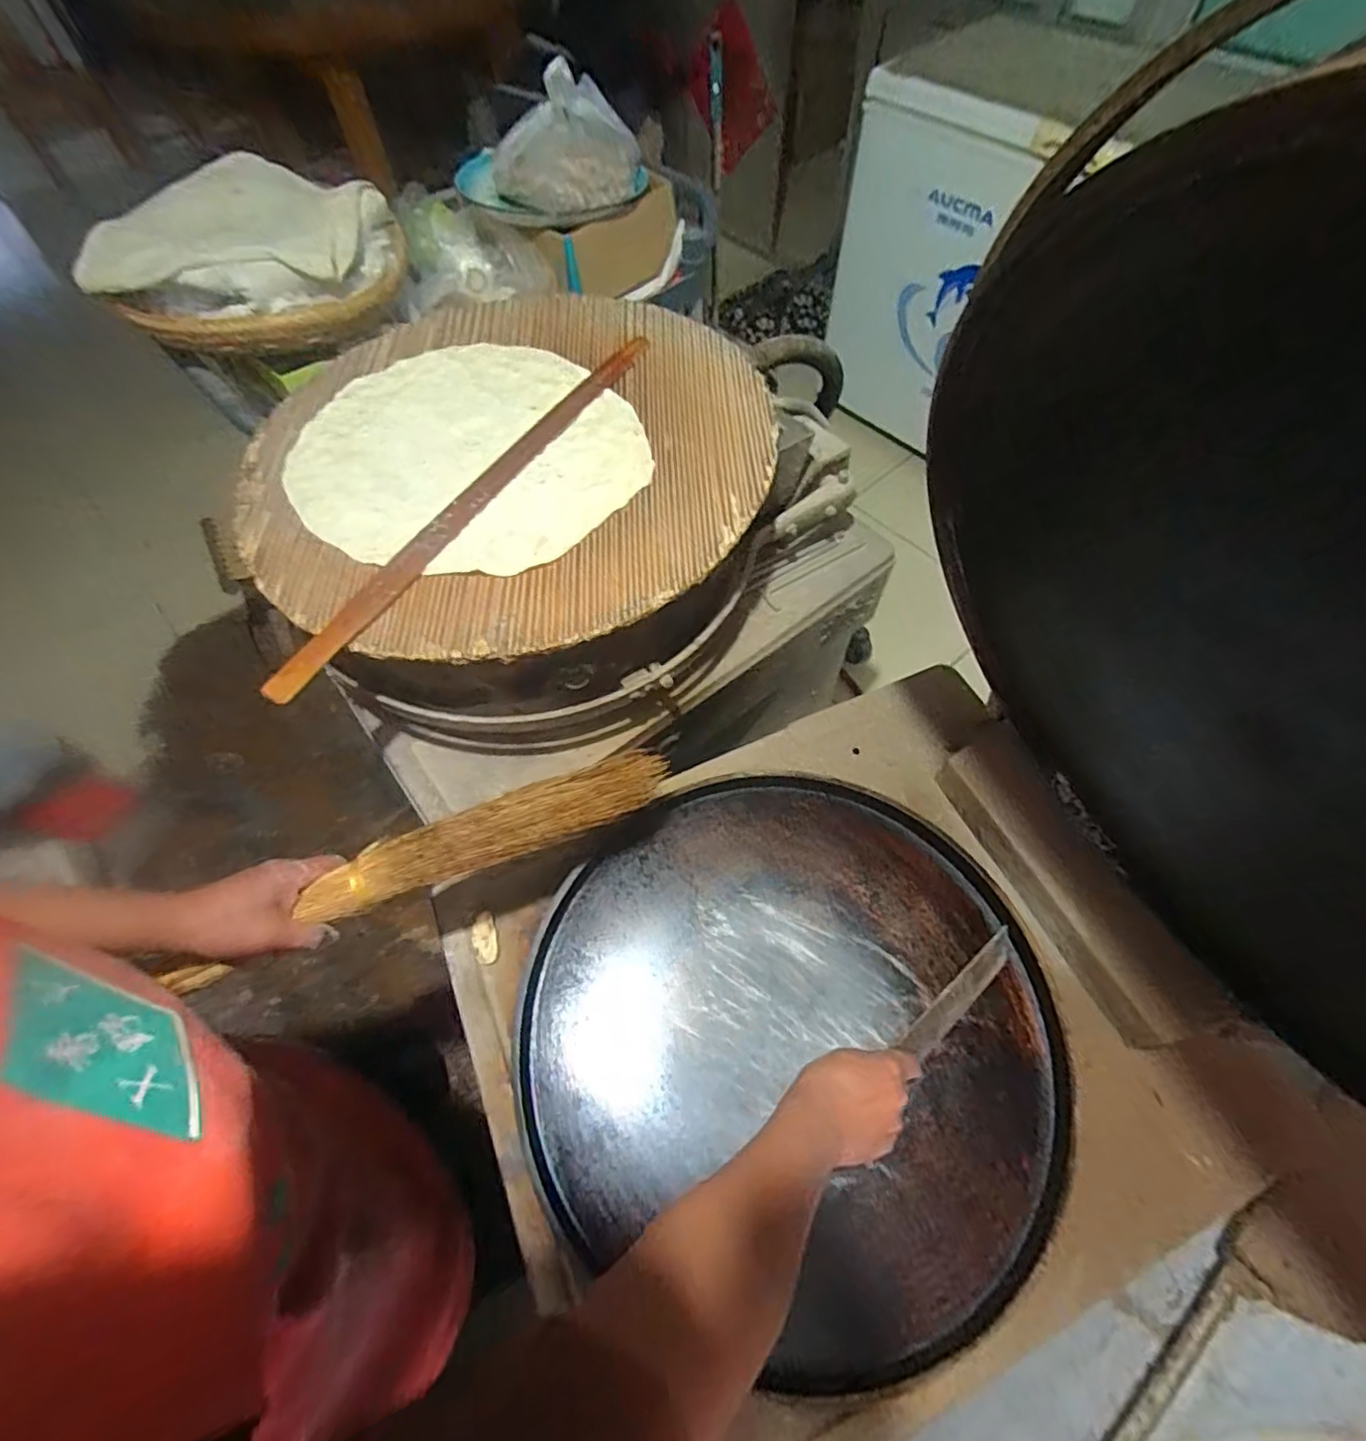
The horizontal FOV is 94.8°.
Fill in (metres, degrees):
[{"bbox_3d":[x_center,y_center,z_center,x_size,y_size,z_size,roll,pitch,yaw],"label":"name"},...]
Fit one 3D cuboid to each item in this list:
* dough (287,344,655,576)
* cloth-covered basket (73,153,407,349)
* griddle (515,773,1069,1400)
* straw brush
[{"bbox_3d":[-0.257,-0.324,0.759,0.398,0.011,0.381,0,61,0],"label":"dough"},{"bbox_3d":[-0.643,-0.700,0.954,0.368,0.109,0.384,26,64,15],"label":"cloth-covered basket"},{"bbox_3d":[0.101,0.291,0.636,0.503,0.026,0.487,-1,60,1],"label":"griddle"},{"bbox_3d":[-0.218,0.120,0.572,0.432,0.027,0.061,-21,62,-17],"label":"straw brush"}]

